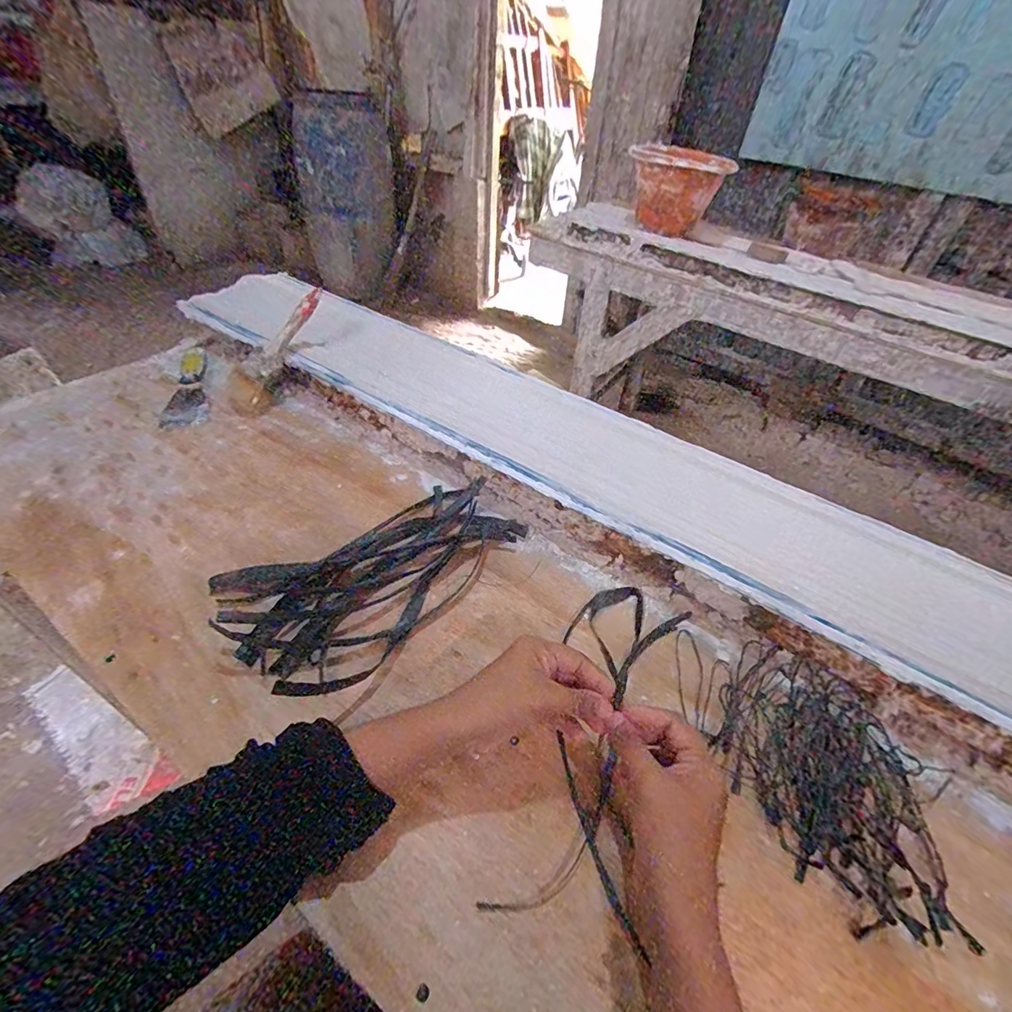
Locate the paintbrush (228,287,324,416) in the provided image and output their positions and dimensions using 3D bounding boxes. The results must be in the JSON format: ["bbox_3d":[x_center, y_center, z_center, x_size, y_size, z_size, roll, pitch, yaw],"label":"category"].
[{"bbox_3d":[-0.329,-0.224,0.692,0.075,0.026,0.207,27,83,22],"label":"paintbrush"}]

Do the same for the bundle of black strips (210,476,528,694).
[{"bbox_3d":[-0.116,0.071,0.484,0.294,0.026,0.172,-24,51,-27],"label":"bundle of black strips"}]

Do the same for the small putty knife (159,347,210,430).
[{"bbox_3d":[-0.466,-0.177,0.708,0.052,0.020,0.192,-11,46,-15],"label":"small putty knife"}]

